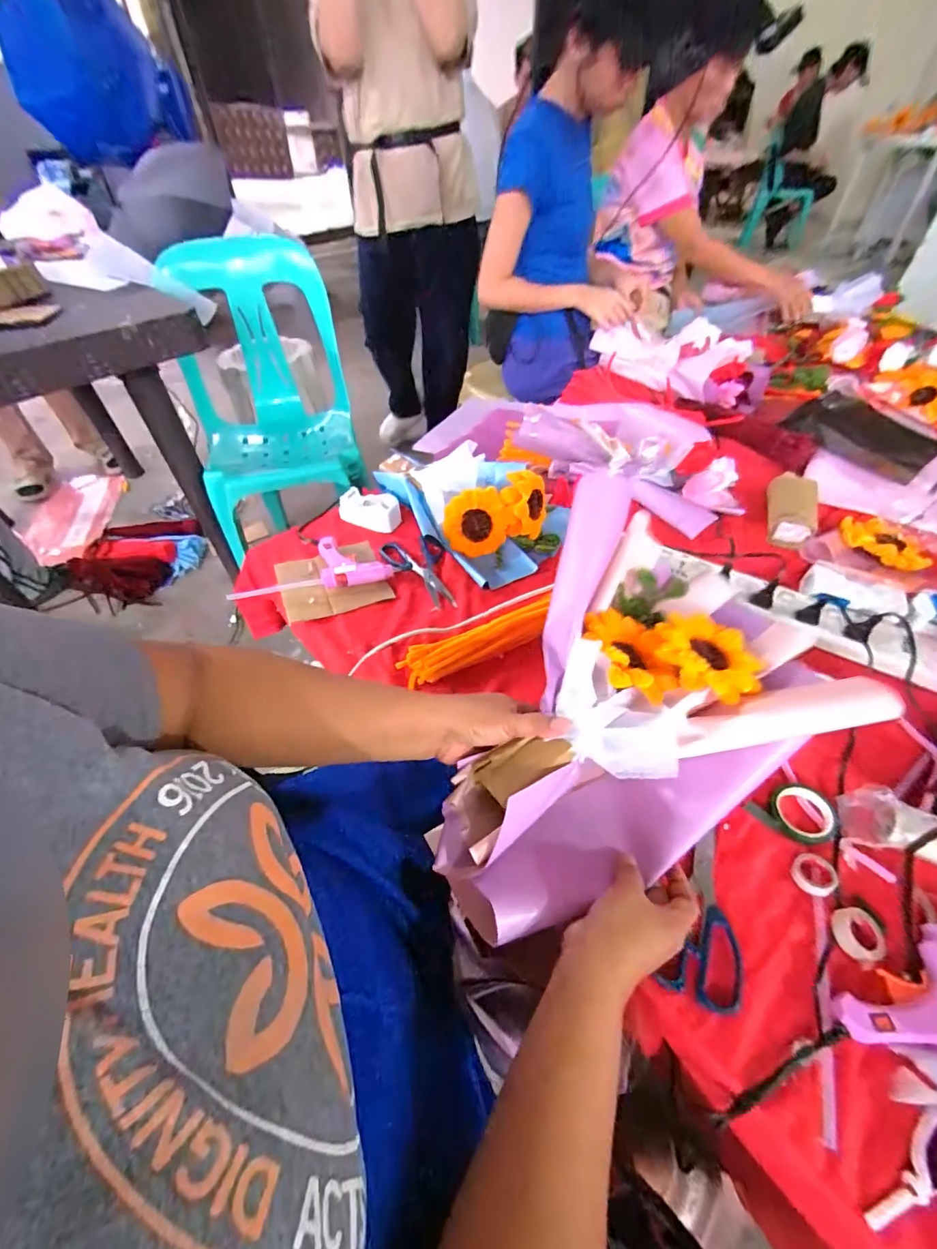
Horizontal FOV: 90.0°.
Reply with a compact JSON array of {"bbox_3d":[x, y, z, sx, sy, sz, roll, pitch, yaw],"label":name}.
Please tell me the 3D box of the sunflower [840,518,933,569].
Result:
[{"bbox_3d":[0.628,-0.126,0.705,0.120,0.023,0.091,34,58,28],"label":"sunflower"}]

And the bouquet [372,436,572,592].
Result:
[{"bbox_3d":[0.005,-0.214,0.774,0.211,0.095,0.332,-31,54,-22],"label":"bouquet"}]

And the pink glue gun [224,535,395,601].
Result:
[{"bbox_3d":[-0.234,-0.085,0.712,0.228,0.029,0.094,-12,49,-7],"label":"pink glue gun"}]

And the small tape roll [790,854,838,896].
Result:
[{"bbox_3d":[0.319,0.231,0.432,0.032,0.014,0.037,15,51,16],"label":"small tape roll"}]

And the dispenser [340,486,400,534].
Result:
[{"bbox_3d":[-0.169,-0.199,0.808,0.108,0.041,0.057,16,52,17],"label":"dispenser"}]

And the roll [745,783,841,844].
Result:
[{"bbox_3d":[0.327,0.191,0.465,0.071,0.013,0.057,-18,50,-12],"label":"roll"}]

